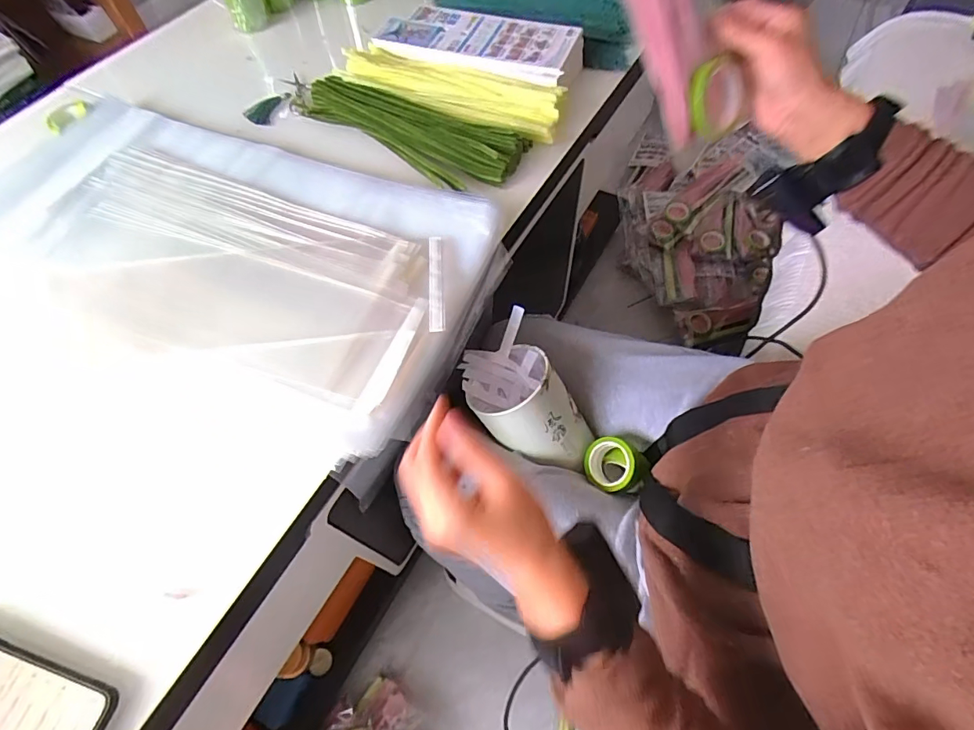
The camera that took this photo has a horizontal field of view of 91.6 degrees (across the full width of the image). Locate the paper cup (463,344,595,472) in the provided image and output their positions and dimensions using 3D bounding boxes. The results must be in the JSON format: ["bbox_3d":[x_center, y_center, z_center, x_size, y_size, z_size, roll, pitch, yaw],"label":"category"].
[{"bbox_3d":[0.052,0.057,0.549,0.101,0.158,0.099,-23,35,17],"label":"paper cup"}]

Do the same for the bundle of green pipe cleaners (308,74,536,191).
[{"bbox_3d":[-0.097,-0.298,0.586,0.289,0.031,0.095,31,66,18],"label":"bundle of green pipe cleaners"}]

